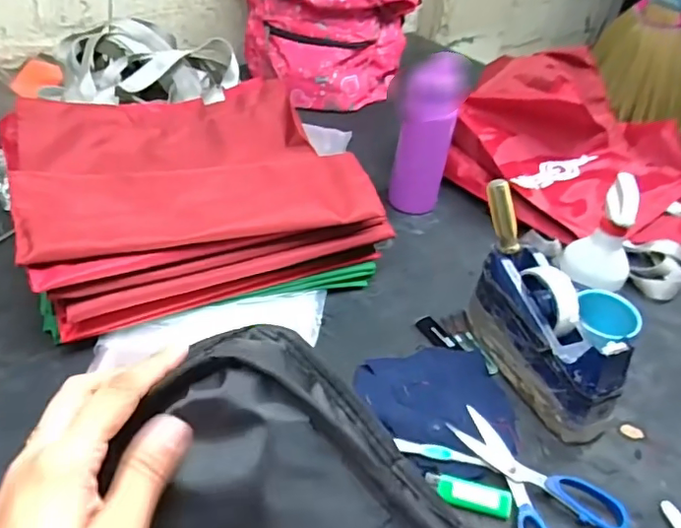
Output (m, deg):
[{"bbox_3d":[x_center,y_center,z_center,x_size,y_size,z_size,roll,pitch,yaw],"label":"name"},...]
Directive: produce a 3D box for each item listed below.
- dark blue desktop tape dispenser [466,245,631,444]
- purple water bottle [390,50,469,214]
[{"bbox_3d":[0.223,0.080,0.614,0.069,0.110,0.199,-9,42,-19],"label":"dark blue desktop tape dispenser"},{"bbox_3d":[0.126,-0.186,0.846,0.081,0.209,0.068,8,39,1],"label":"purple water bottle"}]

